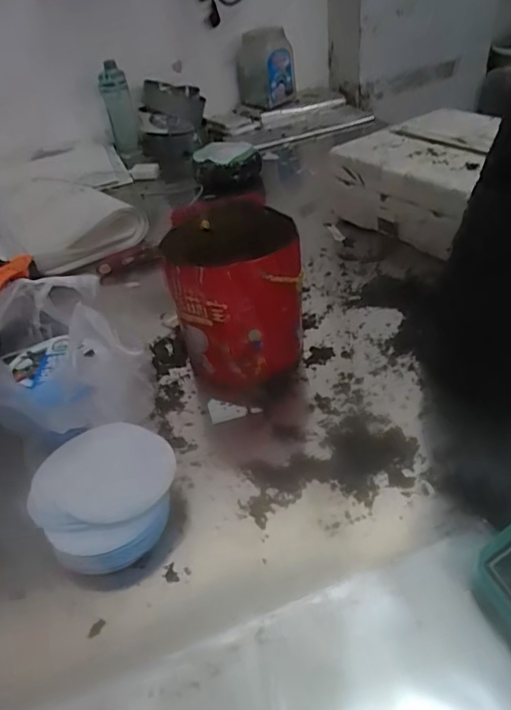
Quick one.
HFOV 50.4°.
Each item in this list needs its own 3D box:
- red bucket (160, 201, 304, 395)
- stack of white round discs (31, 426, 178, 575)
[{"bbox_3d":[-0.025,-0.078,0.724,0.154,0.186,0.174,-12,40,-5],"label":"red bucket"},{"bbox_3d":[-0.161,0.149,0.584,0.149,0.045,0.153,0,40,9],"label":"stack of white round discs"}]

